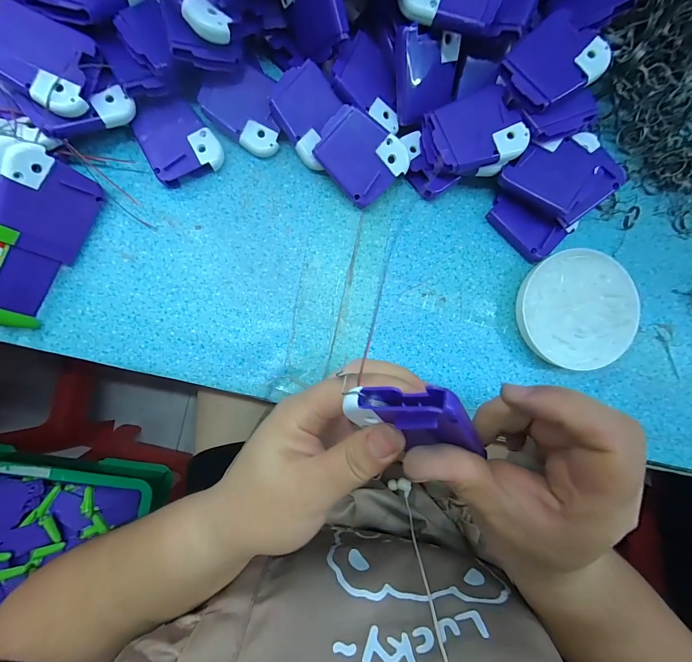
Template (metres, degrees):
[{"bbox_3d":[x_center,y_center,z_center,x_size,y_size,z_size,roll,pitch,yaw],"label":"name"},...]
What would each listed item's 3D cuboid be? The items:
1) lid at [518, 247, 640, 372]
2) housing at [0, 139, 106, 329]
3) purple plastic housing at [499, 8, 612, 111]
[{"bbox_3d":[0.178,-0.017,0.257,0.087,0.022,0.087,0,87,-4],"label":"lid"},{"bbox_3d":[-0.219,-0.061,0.225,0.018,0.052,0.117,27,91,24],"label":"housing"},{"bbox_3d":[0.141,-0.181,0.221,0.061,0.014,0.050,-43,91,-5],"label":"purple plastic housing"}]

